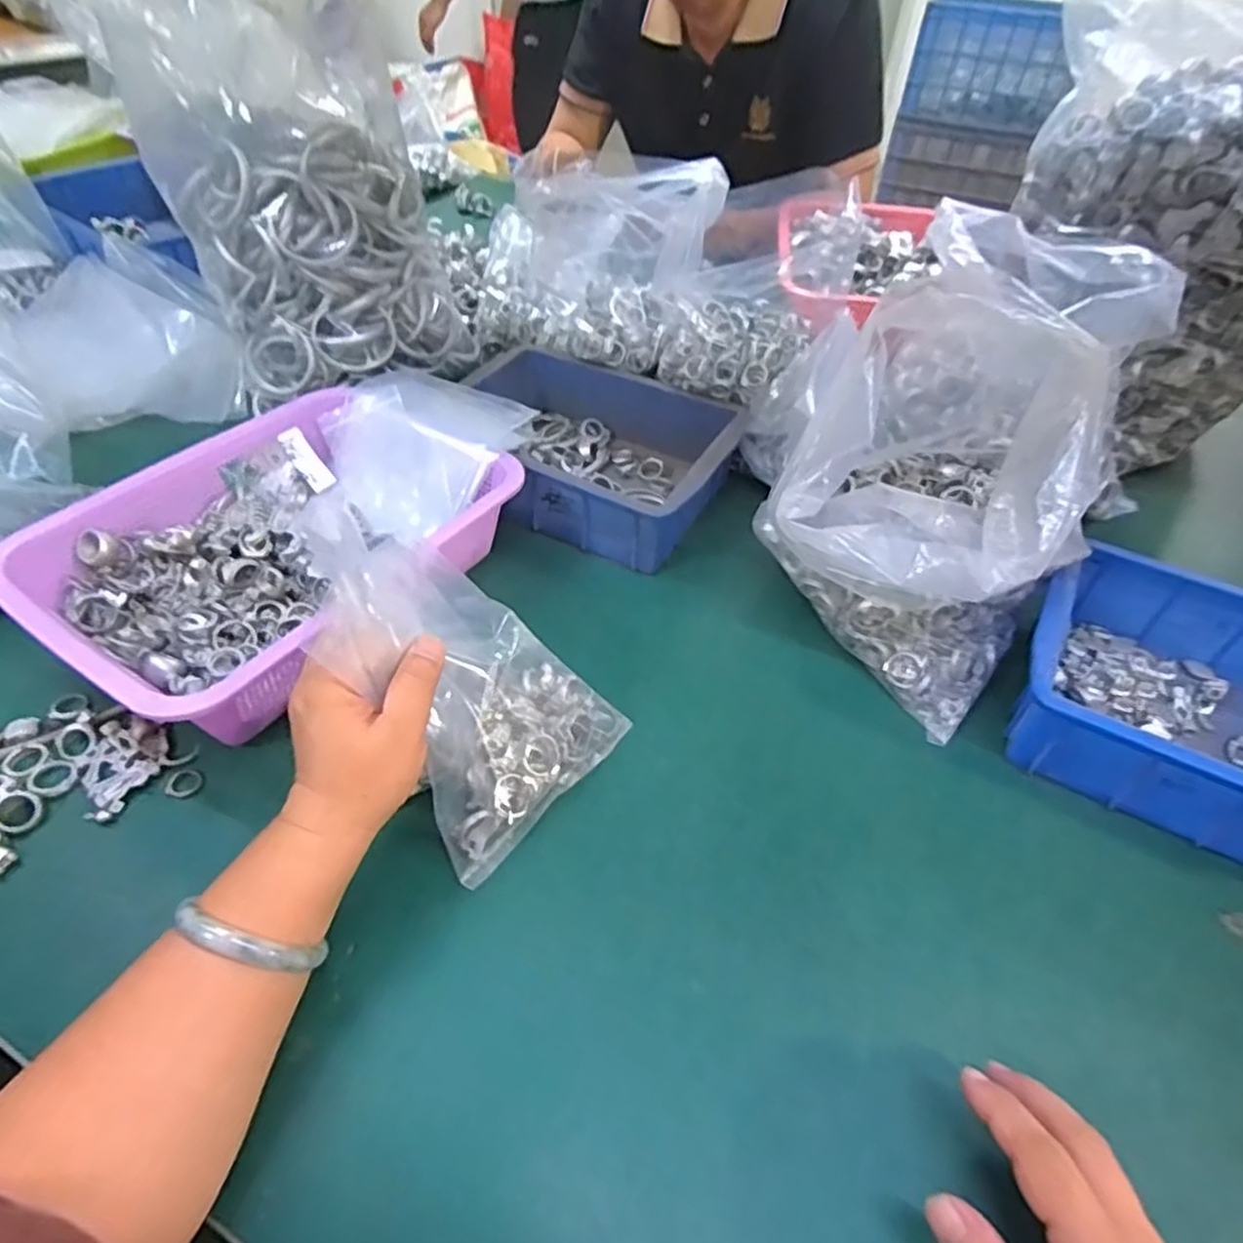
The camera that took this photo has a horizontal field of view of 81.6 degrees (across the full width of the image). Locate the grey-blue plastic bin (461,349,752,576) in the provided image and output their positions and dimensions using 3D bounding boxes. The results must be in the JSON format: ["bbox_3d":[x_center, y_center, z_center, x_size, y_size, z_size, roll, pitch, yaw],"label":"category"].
[{"bbox_3d":[-0.032,-0.155,0.645,0.255,0.071,0.180,23,49,19],"label":"grey-blue plastic bin"}]

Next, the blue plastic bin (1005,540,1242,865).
[{"bbox_3d":[0.388,0.055,0.457,0.243,0.070,0.185,25,49,21],"label":"blue plastic bin"}]

